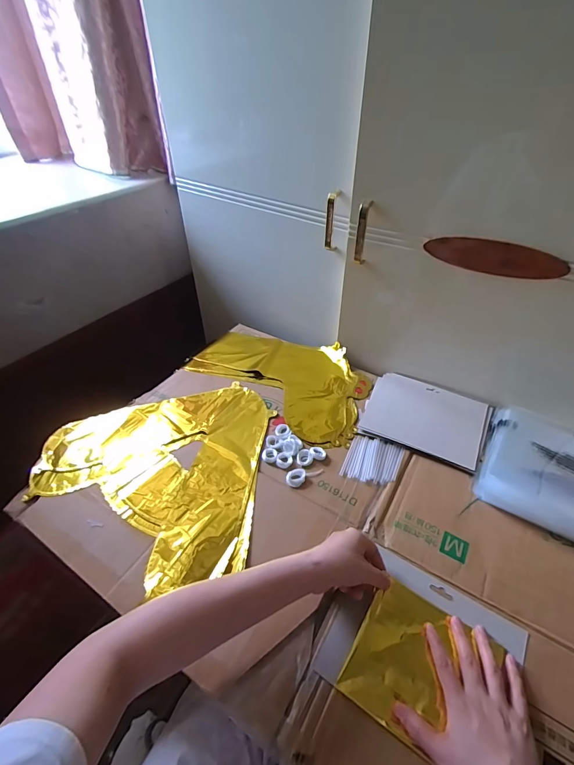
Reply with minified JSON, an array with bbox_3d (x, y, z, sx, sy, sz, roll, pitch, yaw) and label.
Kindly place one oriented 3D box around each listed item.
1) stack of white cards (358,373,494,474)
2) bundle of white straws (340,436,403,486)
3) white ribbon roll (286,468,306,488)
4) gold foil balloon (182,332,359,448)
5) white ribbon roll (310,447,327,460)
[{"bbox_3d":[0.251,0.060,0.662,0.198,0.006,0.166,19,47,20],"label":"stack of white cards"},{"bbox_3d":[0.140,0.127,0.597,0.084,0.004,0.089,17,46,18],"label":"bundle of white straws"},{"bbox_3d":[0.015,0.146,0.569,0.028,0.008,0.032,14,45,15],"label":"white ribbon roll"},{"bbox_3d":[-0.011,-0.021,0.755,0.387,0.023,0.222,26,49,26],"label":"gold foil balloon"},{"bbox_3d":[0.051,0.116,0.602,0.026,0.009,0.020,13,45,14],"label":"white ribbon roll"}]

